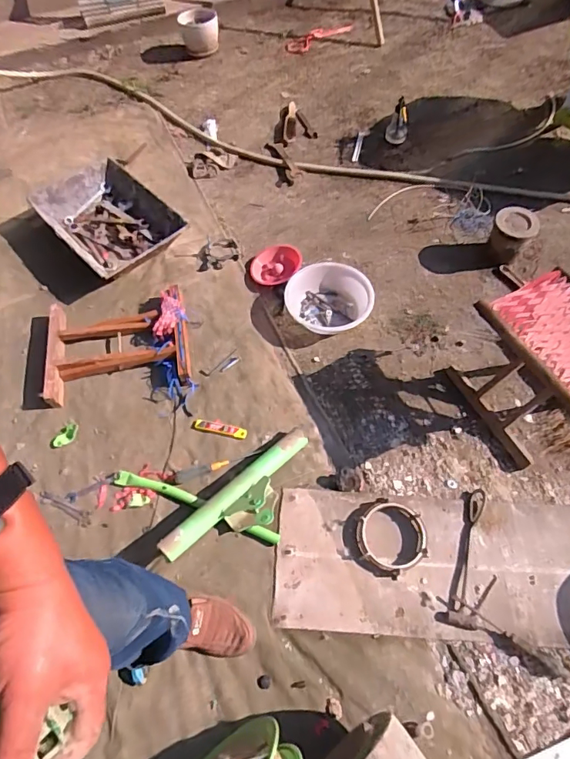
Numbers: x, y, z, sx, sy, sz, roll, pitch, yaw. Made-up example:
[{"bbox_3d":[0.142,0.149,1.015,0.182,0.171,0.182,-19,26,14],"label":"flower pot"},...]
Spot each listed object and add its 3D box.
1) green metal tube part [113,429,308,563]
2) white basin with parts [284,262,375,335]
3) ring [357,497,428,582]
[{"bbox_3d":[-0.161,0.269,1.105,0.456,0.076,0.259,-12,60,-5],"label":"green metal tube part"},{"bbox_3d":[0.132,-0.239,1.382,0.251,0.073,0.222,40,69,22],"label":"white basin with parts"},{"bbox_3d":[0.239,0.356,1.067,0.153,0.022,0.157,-1,60,2],"label":"ring"}]

